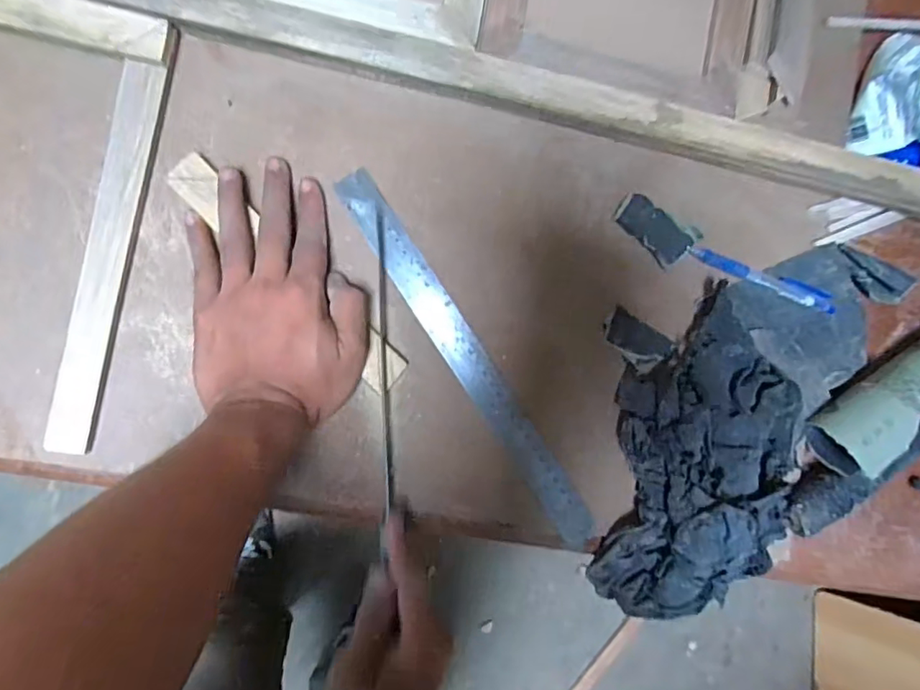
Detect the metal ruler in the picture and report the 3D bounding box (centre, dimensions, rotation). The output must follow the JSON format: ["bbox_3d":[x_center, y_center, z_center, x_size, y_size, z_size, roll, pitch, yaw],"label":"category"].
[{"bbox_3d":[0.009,0.012,0.405,0.034,0.007,0.319,-34,94,-9],"label":"metal ruler"}]

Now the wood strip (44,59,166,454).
[{"bbox_3d":[-0.235,-0.060,0.357,0.027,0.015,0.260,12,91,-9],"label":"wood strip"}]

